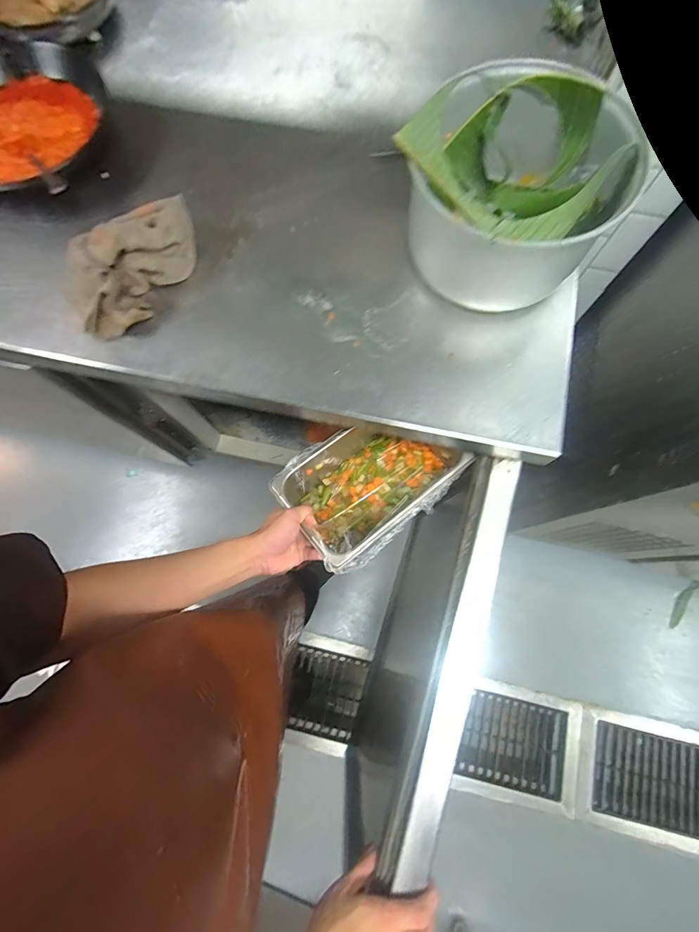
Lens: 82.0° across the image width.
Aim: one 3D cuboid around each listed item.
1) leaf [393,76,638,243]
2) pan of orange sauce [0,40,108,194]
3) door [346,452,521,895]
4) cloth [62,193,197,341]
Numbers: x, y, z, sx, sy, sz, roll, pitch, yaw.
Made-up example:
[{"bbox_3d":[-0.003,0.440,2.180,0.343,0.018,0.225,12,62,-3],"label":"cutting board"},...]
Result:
[{"bbox_3d":[0.182,-0.329,0.453,0.198,0.106,0.189,0,75,1],"label":"leaf"},{"bbox_3d":[-0.449,-0.465,0.541,0.261,0.055,0.242,0,75,1],"label":"pan of orange sauce"},{"bbox_3d":[0.146,0.280,0.774,0.082,0.609,0.499,18,77,4],"label":"door"},{"bbox_3d":[-0.268,-0.247,0.484,0.105,0.069,0.186,30,78,8],"label":"cloth"}]

